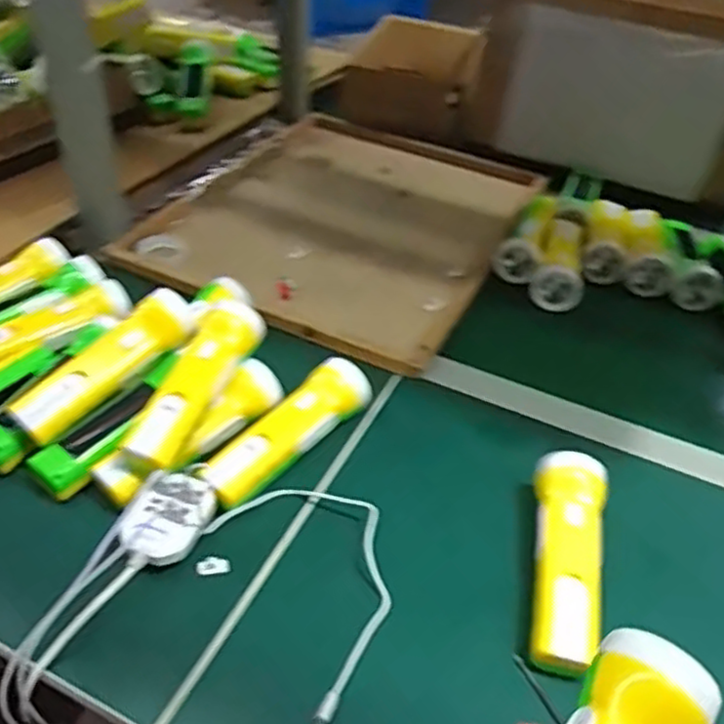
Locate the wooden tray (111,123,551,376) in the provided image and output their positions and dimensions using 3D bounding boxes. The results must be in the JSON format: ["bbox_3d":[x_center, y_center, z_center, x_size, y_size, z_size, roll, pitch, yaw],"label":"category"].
[{"bbox_3d":[-0.011,-0.192,0.944,0.403,0.035,0.514,20,43,18],"label":"wooden tray"}]

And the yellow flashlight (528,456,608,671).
[{"bbox_3d":[0.150,0.145,0.536,0.056,0.042,0.174,15,42,12],"label":"yellow flashlight"}]

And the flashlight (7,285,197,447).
[{"bbox_3d":[-0.217,-0.003,0.608,0.047,0.040,0.175,31,60,27],"label":"flashlight"}]

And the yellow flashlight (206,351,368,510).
[{"bbox_3d":[-0.062,0.057,0.616,0.051,0.042,0.184,32,48,28],"label":"yellow flashlight"}]

